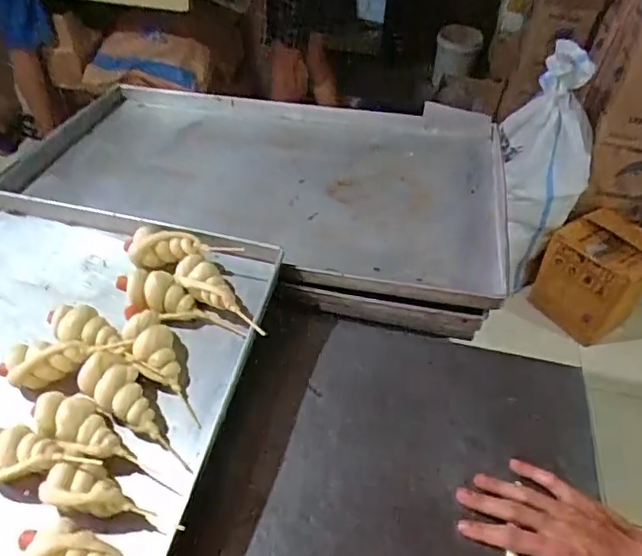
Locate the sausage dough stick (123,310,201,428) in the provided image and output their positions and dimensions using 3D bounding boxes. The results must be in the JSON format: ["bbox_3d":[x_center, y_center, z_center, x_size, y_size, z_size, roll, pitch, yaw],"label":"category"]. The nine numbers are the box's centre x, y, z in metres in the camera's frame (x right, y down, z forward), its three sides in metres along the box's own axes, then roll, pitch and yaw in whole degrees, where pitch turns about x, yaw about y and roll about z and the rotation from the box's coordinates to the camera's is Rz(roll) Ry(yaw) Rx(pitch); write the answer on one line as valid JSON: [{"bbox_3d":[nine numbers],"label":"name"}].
[{"bbox_3d":[-0.155,0.090,0.561,0.046,0.030,0.122,-25,75,-25],"label":"sausage dough stick"}]

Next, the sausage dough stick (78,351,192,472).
[{"bbox_3d":[-0.172,0.123,0.528,0.136,0.033,0.044,42,56,15],"label":"sausage dough stick"}]

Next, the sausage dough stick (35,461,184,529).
[{"bbox_3d":[-0.176,0.187,0.475,0.121,0.028,0.035,20,47,-1],"label":"sausage dough stick"}]

